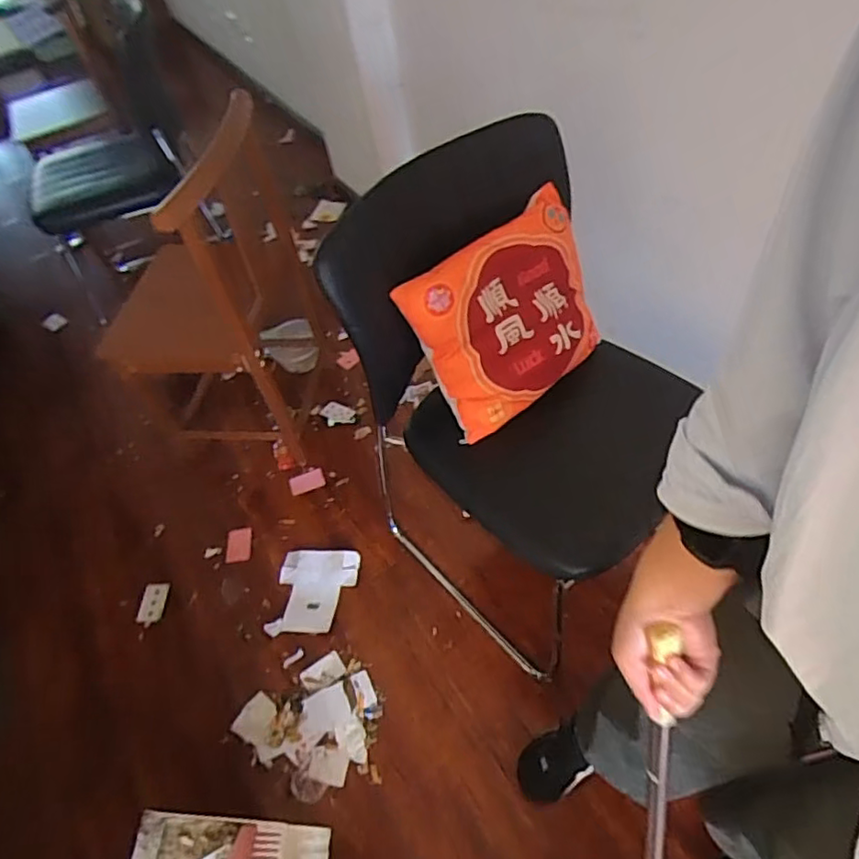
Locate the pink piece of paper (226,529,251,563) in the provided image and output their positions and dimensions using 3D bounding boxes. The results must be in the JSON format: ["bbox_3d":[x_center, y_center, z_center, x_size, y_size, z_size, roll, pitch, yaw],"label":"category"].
[{"bbox_3d":[-0.451,0.271,1.432,0.061,0.010,0.086,-8,54,1],"label":"pink piece of paper"}]

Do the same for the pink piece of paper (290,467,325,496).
[{"bbox_3d":[-0.307,0.132,1.522,0.087,0.008,0.054,-19,61,-15],"label":"pink piece of paper"}]

